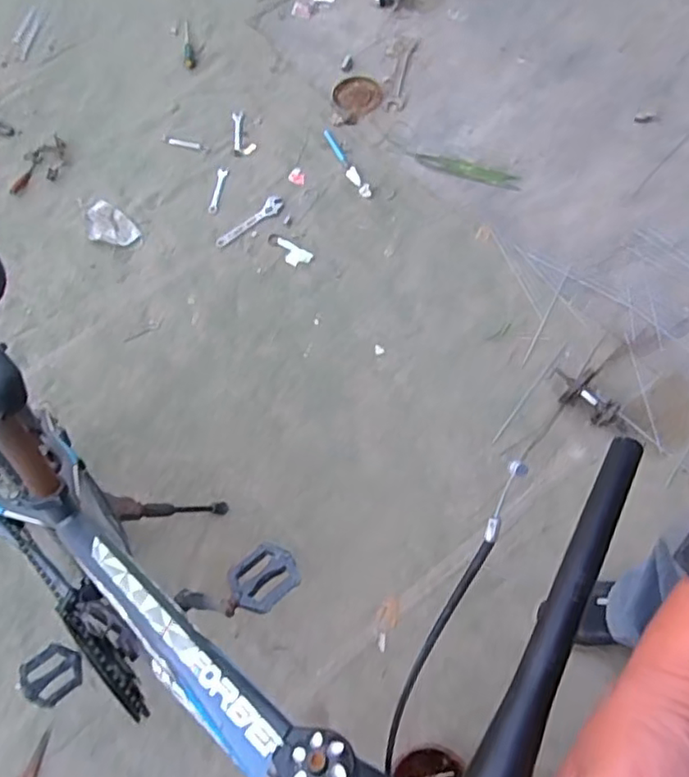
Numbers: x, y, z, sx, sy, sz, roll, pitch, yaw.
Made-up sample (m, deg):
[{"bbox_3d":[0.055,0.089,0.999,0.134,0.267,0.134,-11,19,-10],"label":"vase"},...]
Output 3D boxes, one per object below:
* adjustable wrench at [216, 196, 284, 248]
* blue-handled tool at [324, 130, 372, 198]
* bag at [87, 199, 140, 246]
[{"bbox_3d":[-0.222,-0.398,1.476,0.189,0.019,0.047,-39,70,-15],"label":"adjustable wrench"},{"bbox_3d":[0.003,-0.560,1.536,0.032,0.010,0.237,-26,67,-11],"label":"blue-handled tool"},{"bbox_3d":[-0.578,-0.395,1.499,0.156,0.040,0.091,37,71,16],"label":"bag"}]

